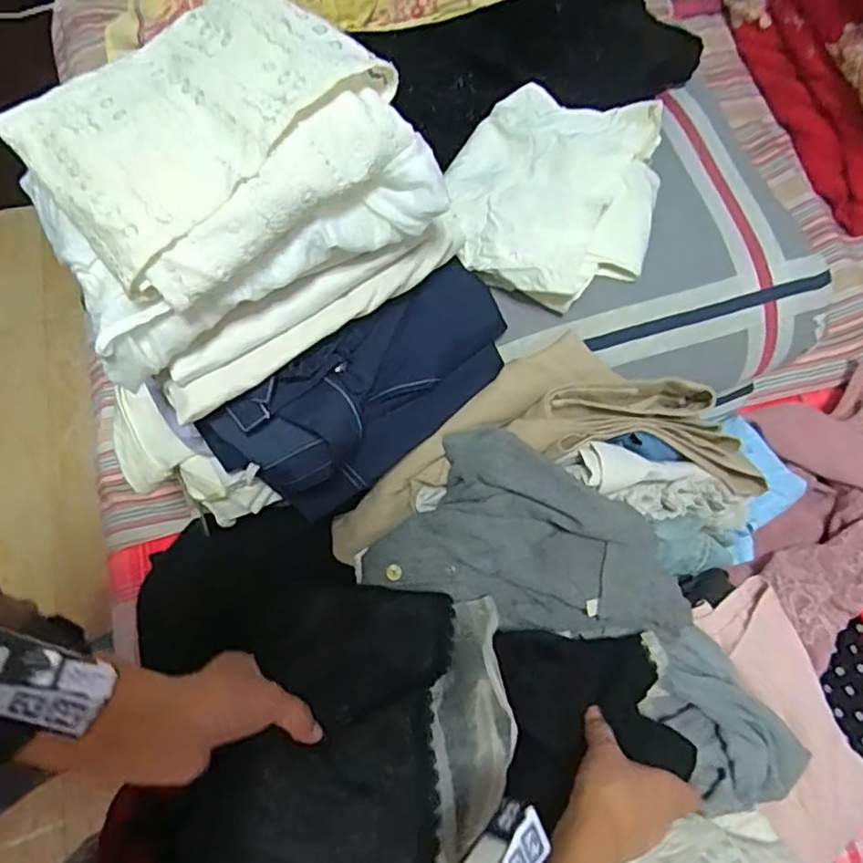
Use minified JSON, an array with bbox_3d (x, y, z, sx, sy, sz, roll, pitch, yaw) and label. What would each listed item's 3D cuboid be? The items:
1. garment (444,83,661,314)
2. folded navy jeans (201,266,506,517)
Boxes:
[{"bbox_3d":[0.108,-0.214,0.575,0.187,0.050,0.212,22,70,7],"label":"garment"},{"bbox_3d":[-0.046,-0.029,0.529,0.250,0.109,0.092,-34,73,-14],"label":"folded navy jeans"}]

